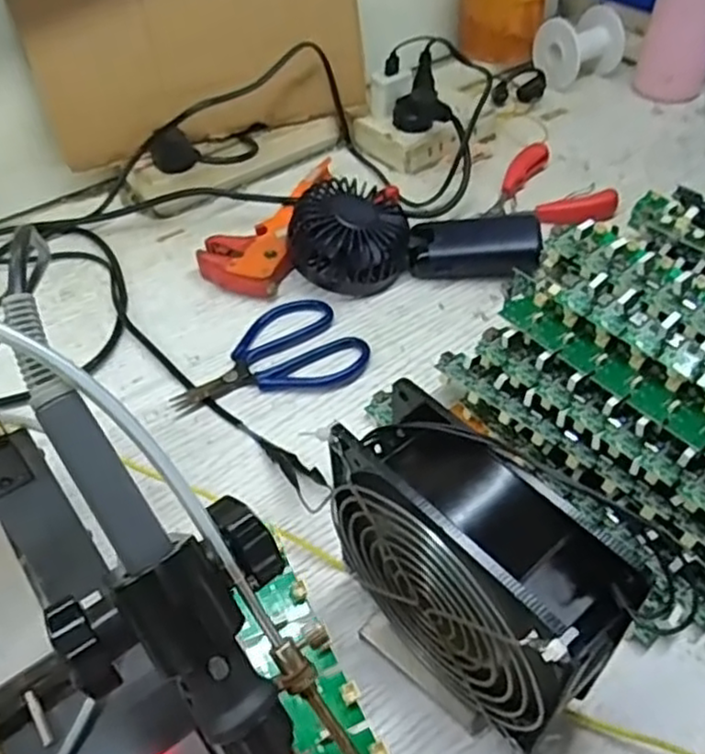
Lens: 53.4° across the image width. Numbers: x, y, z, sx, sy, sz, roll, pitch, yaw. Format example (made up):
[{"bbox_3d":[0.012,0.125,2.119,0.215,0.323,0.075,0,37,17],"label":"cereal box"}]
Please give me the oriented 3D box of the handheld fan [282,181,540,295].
[{"bbox_3d":[0.045,-0.107,0.517,0.179,0.055,0.092,4,48,5],"label":"handheld fan"}]

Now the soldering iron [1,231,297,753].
[{"bbox_3d":[-0.049,0.062,0.200,0.028,0.018,0.219,-29,90,-22],"label":"soldering iron"}]

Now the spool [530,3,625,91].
[{"bbox_3d":[0.230,-0.335,0.716,0.074,0.063,0.064,-22,51,-17],"label":"spool"}]

